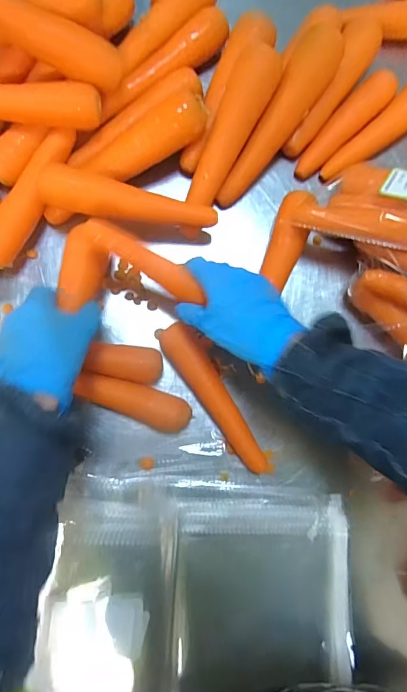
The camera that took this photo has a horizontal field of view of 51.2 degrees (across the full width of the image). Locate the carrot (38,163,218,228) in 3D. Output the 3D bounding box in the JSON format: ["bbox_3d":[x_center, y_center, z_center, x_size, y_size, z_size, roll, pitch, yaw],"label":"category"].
[{"bbox_3d":[-0.077,-0.148,0.442,0.176,0.041,0.044,13,85,-2],"label":"carrot"}]

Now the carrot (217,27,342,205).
[{"bbox_3d":[0.083,-0.249,0.470,0.044,0.048,0.205,33,92,1],"label":"carrot"}]

